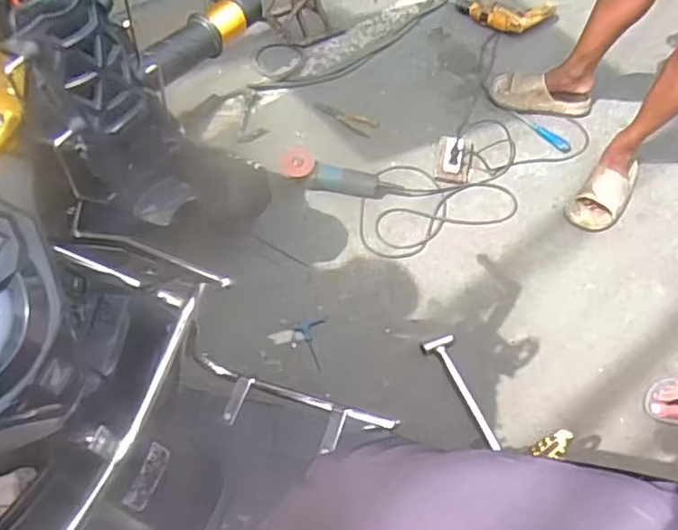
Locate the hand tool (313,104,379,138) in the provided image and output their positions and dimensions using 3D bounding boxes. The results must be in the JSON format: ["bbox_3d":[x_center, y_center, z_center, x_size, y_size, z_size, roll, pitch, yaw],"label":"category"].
[{"bbox_3d":[0.019,-0.430,1.785,0.193,0.011,0.070,32,65,13],"label":"hand tool"}]

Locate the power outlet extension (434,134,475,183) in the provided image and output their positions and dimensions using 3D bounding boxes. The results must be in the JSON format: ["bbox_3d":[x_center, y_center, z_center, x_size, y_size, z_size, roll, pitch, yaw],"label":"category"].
[{"bbox_3d":[0.328,-0.294,1.694,0.118,0.043,0.140,10,62,2],"label":"power outlet extension"}]

